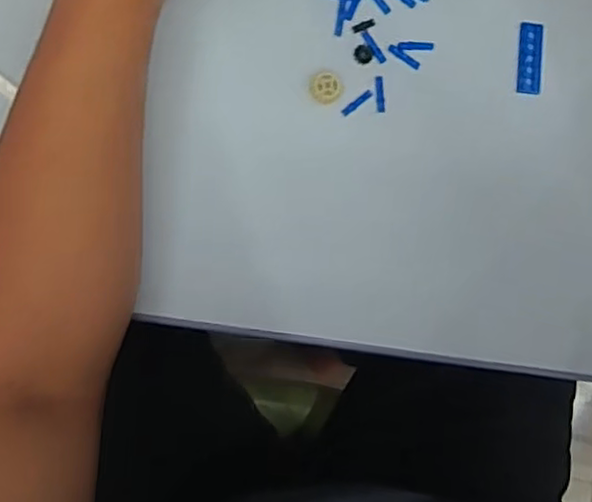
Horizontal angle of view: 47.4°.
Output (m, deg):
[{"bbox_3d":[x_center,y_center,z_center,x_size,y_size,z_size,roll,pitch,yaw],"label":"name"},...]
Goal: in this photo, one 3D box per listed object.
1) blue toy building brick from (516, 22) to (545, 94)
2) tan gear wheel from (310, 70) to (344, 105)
[{"bbox_3d":[0.160,-0.131,0.458,0.017,0.004,0.047,3,90,-10],"label":"blue toy building brick"},{"bbox_3d":[0.020,-0.105,0.431,0.022,0.004,0.021,0,91,-10],"label":"tan gear wheel"}]

